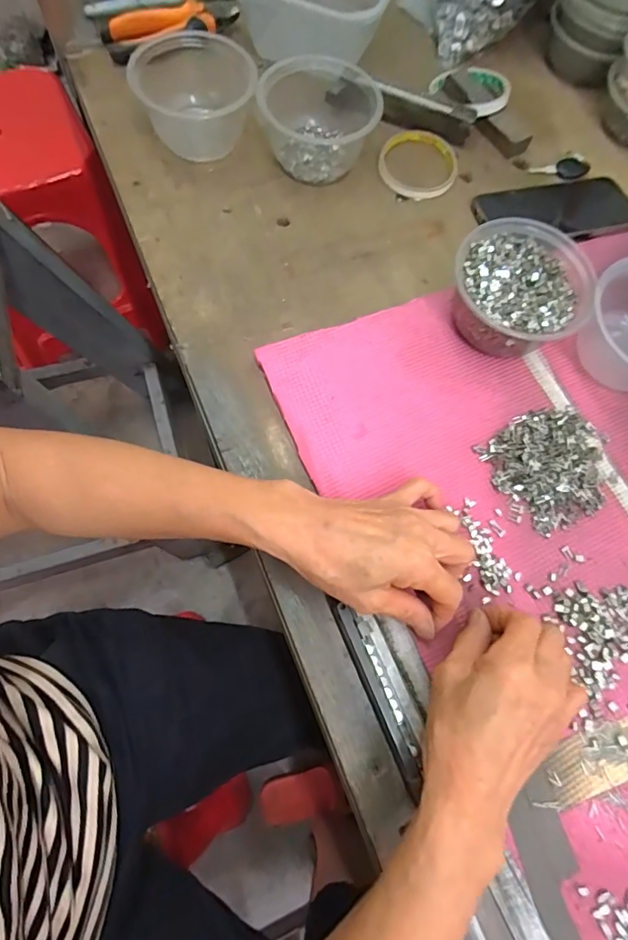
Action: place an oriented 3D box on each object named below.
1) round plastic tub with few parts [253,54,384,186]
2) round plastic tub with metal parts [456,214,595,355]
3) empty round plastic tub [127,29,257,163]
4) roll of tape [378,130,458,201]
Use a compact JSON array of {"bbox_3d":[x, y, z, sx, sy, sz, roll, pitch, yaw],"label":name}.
[{"bbox_3d":[0.006,-0.360,0.496,0.115,0.060,0.128,4,70,-4],"label":"round plastic tub with few parts"},{"bbox_3d":[0.176,-0.152,0.428,0.109,0.059,0.110,2,71,-5],"label":"round plastic tub with metal parts"},{"bbox_3d":[-0.117,-0.369,0.486,0.113,0.057,0.120,2,71,-5],"label":"empty round plastic tub"},{"bbox_3d":[0.111,-0.326,0.525,0.082,0.009,0.090,2,71,-5],"label":"roll of tape"}]

